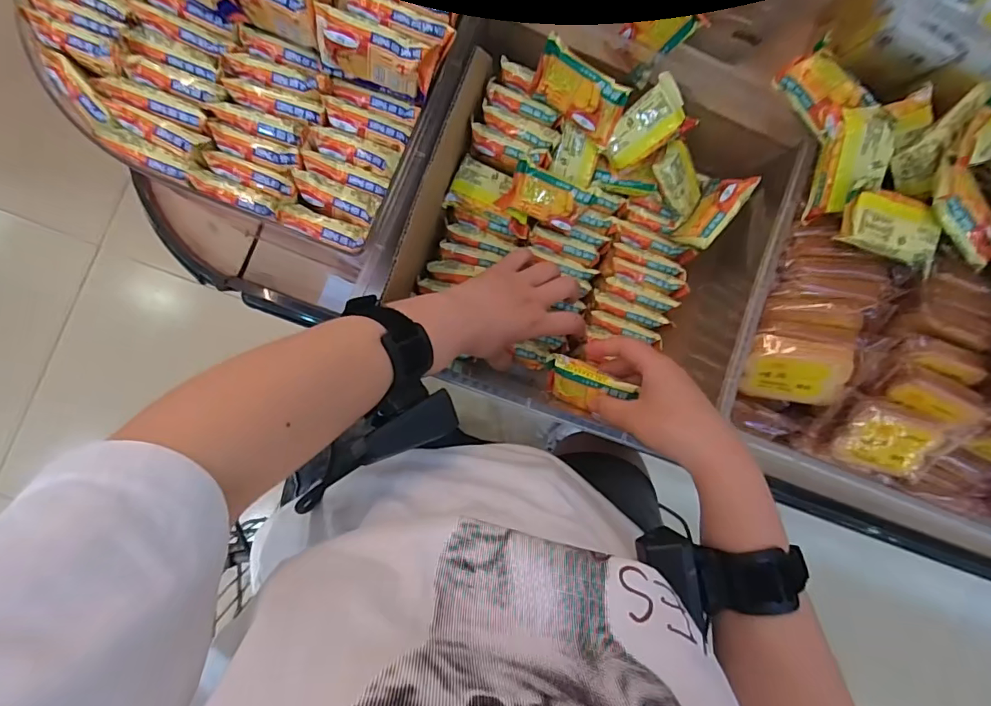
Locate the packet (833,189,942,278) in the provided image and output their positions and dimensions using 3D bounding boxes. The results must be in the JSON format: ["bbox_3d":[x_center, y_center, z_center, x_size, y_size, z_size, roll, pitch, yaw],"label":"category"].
[{"bbox_3d":[0.290,-0.090,0.350,0.066,0.023,0.044,16,86,-5],"label":"packet"}]

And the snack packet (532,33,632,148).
[{"bbox_3d":[0.071,-0.219,0.408,0.083,0.046,0.010,33,43,-3],"label":"snack packet"}]

